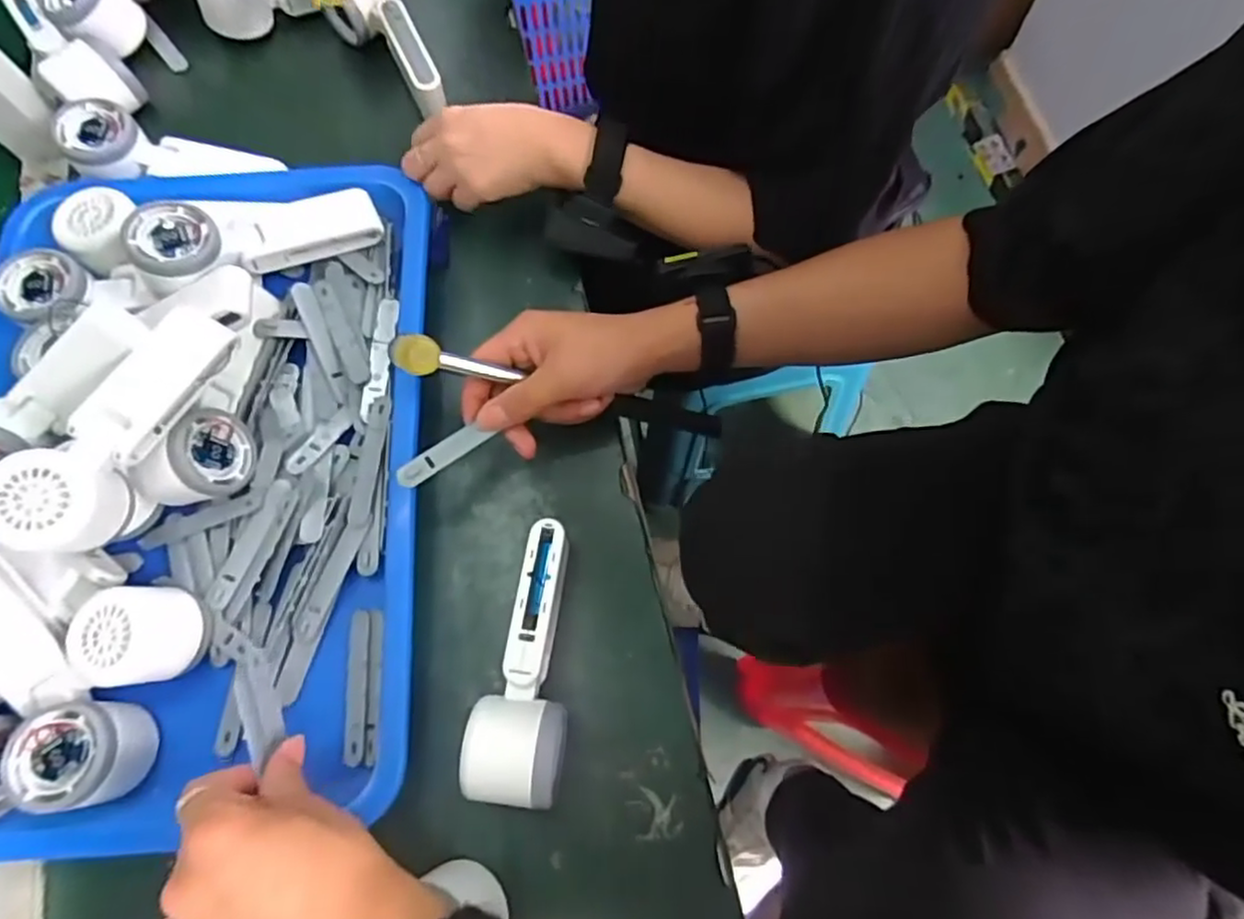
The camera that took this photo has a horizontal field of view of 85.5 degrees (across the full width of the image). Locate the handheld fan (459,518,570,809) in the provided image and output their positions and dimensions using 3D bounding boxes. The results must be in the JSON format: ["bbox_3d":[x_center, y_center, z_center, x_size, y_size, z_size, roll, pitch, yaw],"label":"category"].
[{"bbox_3d":[-0.057,0.124,0.424,0.056,0.042,0.163,6,72,4],"label":"handheld fan"}]

